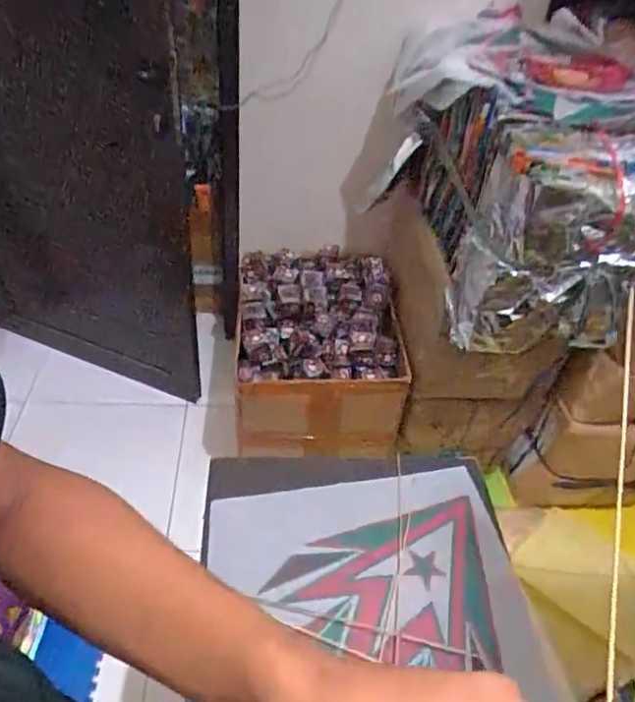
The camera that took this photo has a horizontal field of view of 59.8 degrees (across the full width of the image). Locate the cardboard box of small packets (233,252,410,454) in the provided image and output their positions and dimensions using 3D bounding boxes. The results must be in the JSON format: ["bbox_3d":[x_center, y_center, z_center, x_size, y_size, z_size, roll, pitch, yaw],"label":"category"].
[{"bbox_3d":[-0.013,0.008,1.571,0.424,0.323,0.606,-1,44,-9],"label":"cardboard box of small packets"}]

